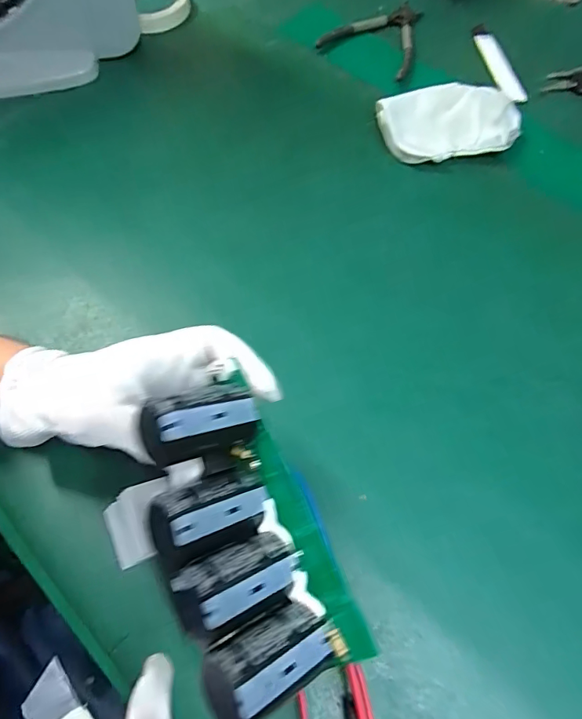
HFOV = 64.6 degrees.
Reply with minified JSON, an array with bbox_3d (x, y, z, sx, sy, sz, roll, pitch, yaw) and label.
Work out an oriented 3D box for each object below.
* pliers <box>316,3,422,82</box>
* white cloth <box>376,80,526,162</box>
[{"bbox_3d":[0.112,-0.375,0.531,0.113,0.012,0.136,35,69,15],"label":"pliers"},{"bbox_3d":[0.154,-0.233,0.456,0.123,0.028,0.083,-12,65,-6],"label":"white cloth"}]

